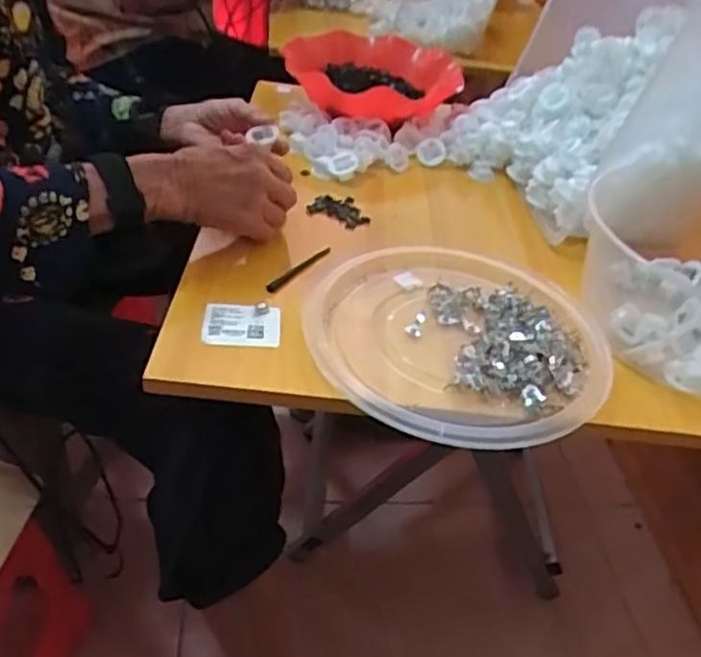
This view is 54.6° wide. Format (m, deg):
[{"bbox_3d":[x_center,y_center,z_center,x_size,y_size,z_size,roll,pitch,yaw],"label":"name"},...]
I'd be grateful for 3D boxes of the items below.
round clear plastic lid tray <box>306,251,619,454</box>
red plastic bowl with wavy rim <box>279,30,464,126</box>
[{"bbox_3d":[0.080,0.002,0.534,0.229,0.017,0.226,4,39,-3],"label":"round clear plastic lid tray"},{"bbox_3d":[0.025,-0.346,0.921,0.218,0.061,0.239,4,39,-3],"label":"red plastic bowl with wavy rim"}]

